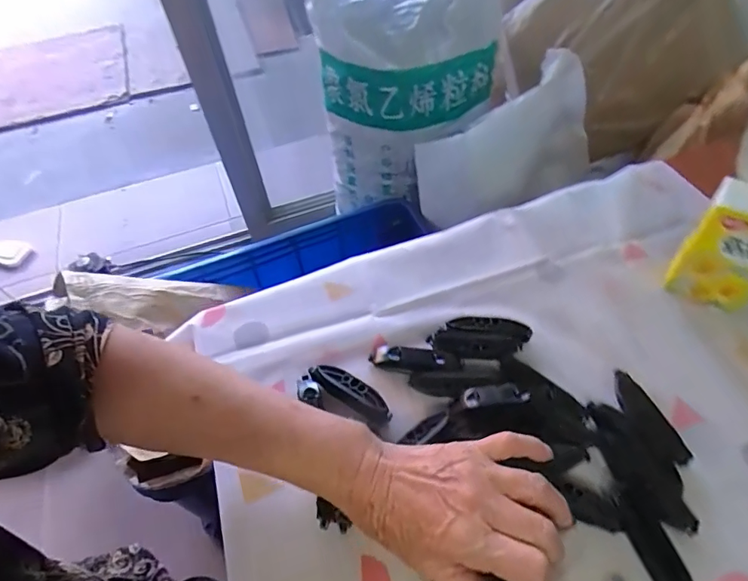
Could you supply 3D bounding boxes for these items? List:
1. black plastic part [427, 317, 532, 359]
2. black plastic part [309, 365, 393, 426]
[{"bbox_3d":[0.096,0.041,0.429,0.088,0.021,0.037,-3,52,3],"label":"black plastic part"},{"bbox_3d":[-0.019,0.087,0.408,0.078,0.014,0.025,27,59,24],"label":"black plastic part"}]

